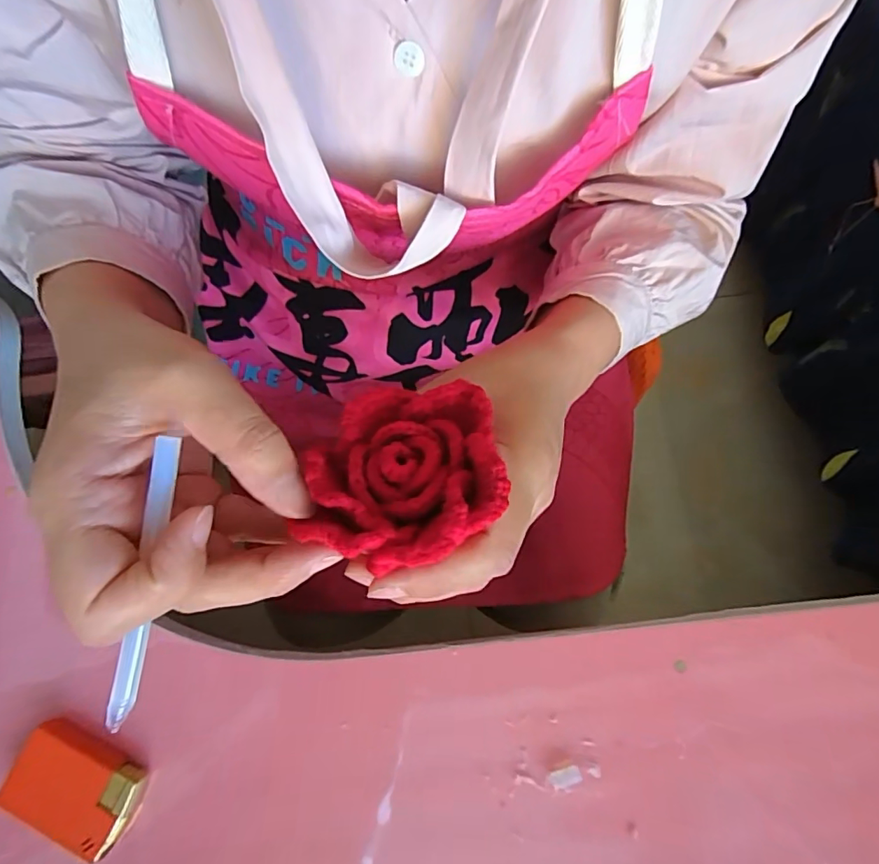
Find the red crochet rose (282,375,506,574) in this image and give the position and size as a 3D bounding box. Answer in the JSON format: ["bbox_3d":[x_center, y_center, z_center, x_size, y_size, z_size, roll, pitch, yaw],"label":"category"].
[{"bbox_3d":[-0.012,0.016,0.185,0.064,0.036,0.073,1,59,4],"label":"red crochet rose"}]

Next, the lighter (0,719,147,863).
[{"bbox_3d":[-0.170,0.166,0.233,0.059,0.009,0.040,26,79,7],"label":"lighter"}]

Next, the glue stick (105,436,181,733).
[{"bbox_3d":[-0.093,0.047,0.156,0.007,0.004,0.090,9,89,3],"label":"glue stick"}]

